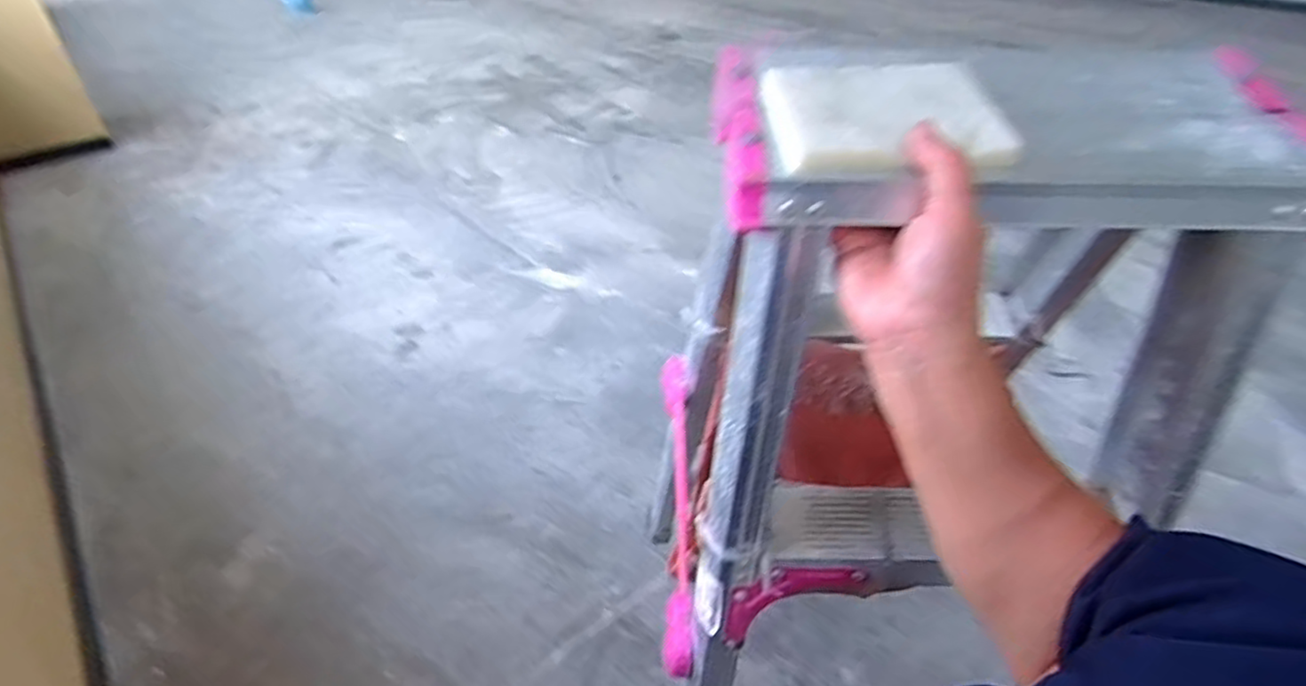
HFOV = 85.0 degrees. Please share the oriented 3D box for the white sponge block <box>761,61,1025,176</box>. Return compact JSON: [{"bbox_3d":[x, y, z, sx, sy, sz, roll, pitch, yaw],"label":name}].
[{"bbox_3d":[0.131,-0.130,0.401,0.125,0.023,0.102,-2,37,0],"label":"white sponge block"}]

